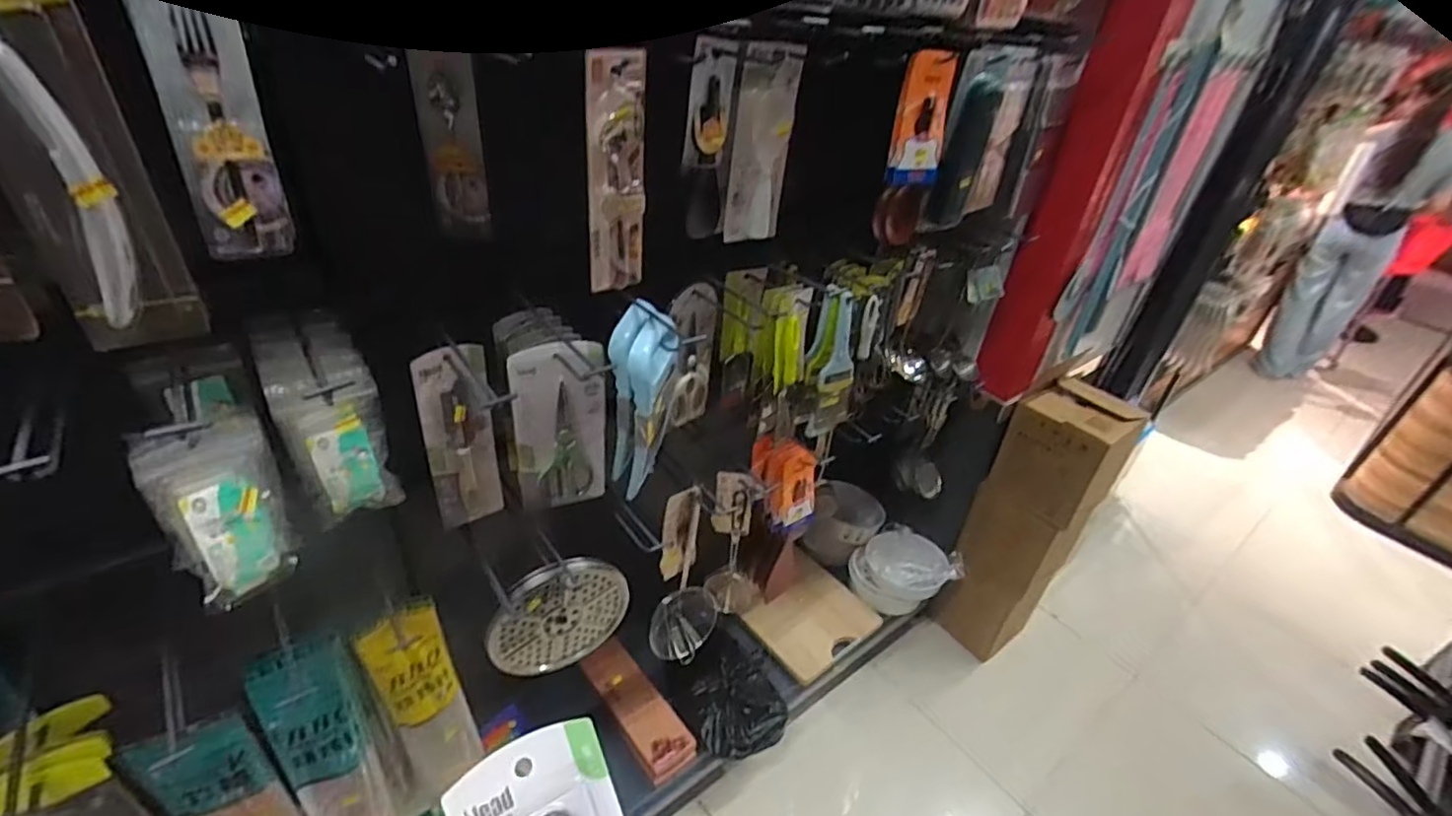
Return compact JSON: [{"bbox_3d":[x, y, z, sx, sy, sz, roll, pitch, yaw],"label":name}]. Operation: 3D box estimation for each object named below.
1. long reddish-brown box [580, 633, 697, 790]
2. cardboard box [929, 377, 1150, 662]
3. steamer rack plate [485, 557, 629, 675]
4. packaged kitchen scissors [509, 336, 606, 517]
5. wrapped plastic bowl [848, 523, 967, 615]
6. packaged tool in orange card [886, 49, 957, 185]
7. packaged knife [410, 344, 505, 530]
[{"bbox_3d":[-0.195,0.641,1.372,0.109,0.032,0.319,-21,44,-34],"label":"long reddish-brown box"},{"bbox_3d":[0.748,0.292,1.574,0.234,0.700,0.219,31,41,30],"label":"cardboard box"},{"bbox_3d":[-0.246,0.315,0.946,0.206,0.197,0.018,-2,27,-38],"label":"steamer rack plate"},{"bbox_3d":[-0.221,0.032,0.855,0.120,0.268,0.025,-9,38,-23],"label":"packaged kitchen scissors"},{"bbox_3d":[0.466,0.436,1.663,0.258,0.156,0.163,21,37,19],"label":"wrapped plastic bowl"},{"bbox_3d":[0.279,-0.404,0.889,0.077,0.169,0.019,-1,30,-7],"label":"packaged tool in orange card"},{"bbox_3d":[-0.345,0.042,0.827,0.085,0.264,0.026,-15,41,-29],"label":"packaged knife"}]

